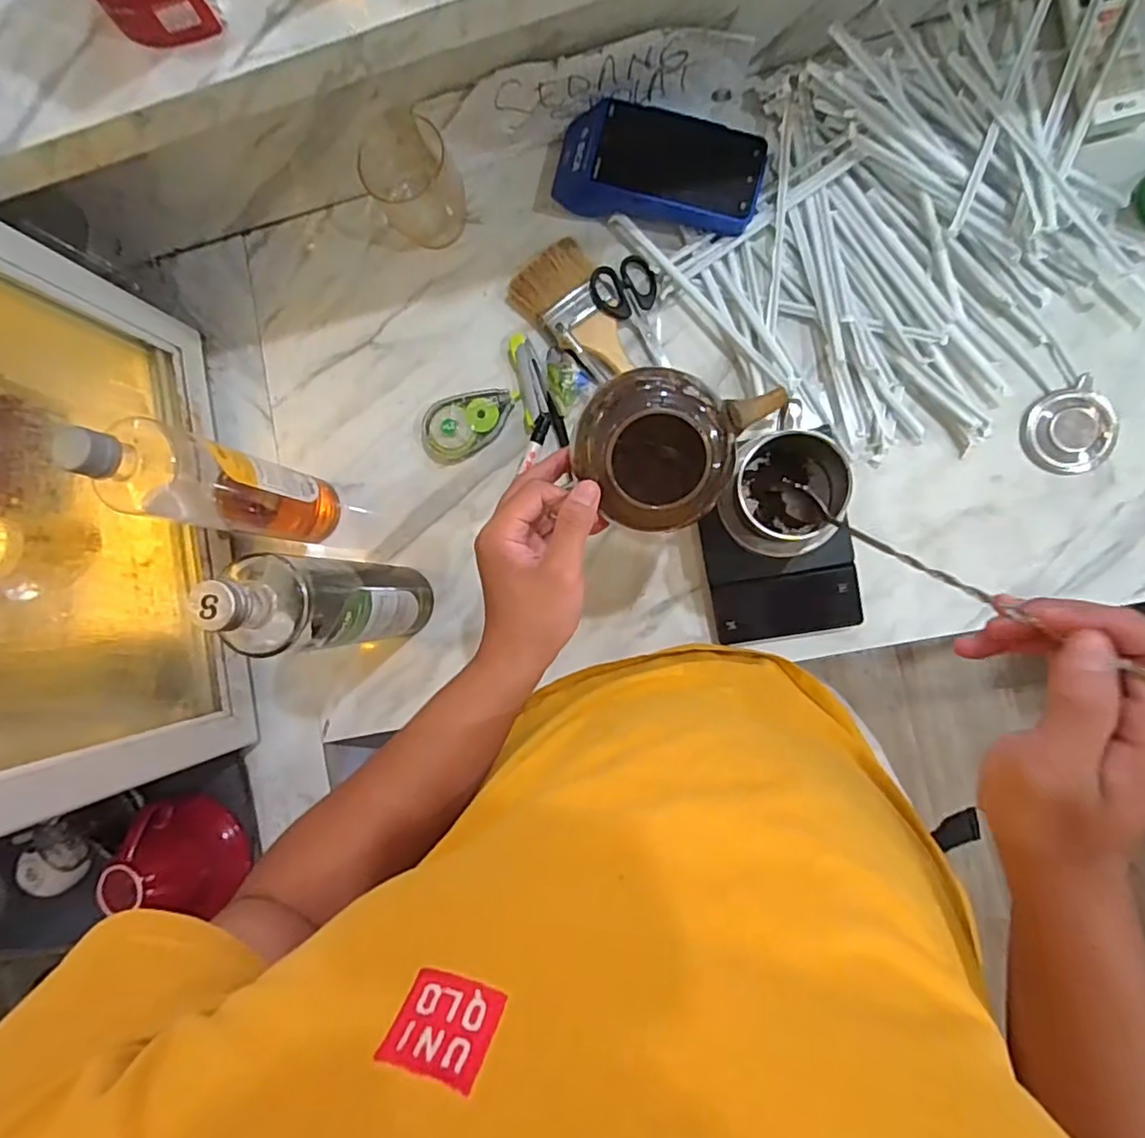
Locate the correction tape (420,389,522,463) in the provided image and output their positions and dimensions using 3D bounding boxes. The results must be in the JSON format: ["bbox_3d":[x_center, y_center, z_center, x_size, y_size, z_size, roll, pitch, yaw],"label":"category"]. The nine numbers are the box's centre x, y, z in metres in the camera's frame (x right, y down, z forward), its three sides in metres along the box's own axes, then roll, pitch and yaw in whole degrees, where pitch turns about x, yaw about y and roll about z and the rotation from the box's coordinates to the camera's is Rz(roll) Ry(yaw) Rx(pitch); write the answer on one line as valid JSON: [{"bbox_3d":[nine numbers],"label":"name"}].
[{"bbox_3d":[-0.106,-0.154,0.631,0.105,0.020,0.062,-29,84,6],"label":"correction tape"}]

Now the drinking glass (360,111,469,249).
[{"bbox_3d":[-0.156,-0.381,0.607,0.081,0.085,0.079,0,88,9],"label":"drinking glass"}]

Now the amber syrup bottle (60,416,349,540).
[{"bbox_3d":[-0.306,-0.069,0.532,0.083,0.265,0.071,6,89,9],"label":"amber syrup bottle"}]

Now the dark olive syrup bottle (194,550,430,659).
[{"bbox_3d":[-0.200,0.026,0.504,0.082,0.274,0.069,1,88,9],"label":"dark olive syrup bottle"}]

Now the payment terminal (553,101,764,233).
[{"bbox_3d":[0.079,-0.374,0.572,0.193,0.050,0.083,10,89,9],"label":"payment terminal"}]

